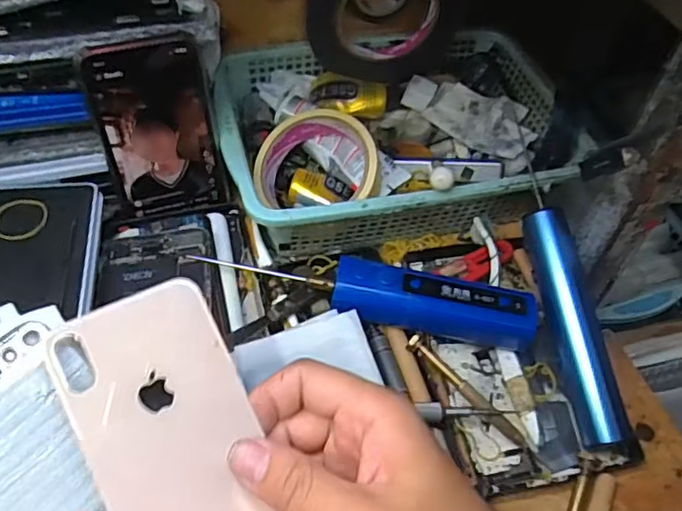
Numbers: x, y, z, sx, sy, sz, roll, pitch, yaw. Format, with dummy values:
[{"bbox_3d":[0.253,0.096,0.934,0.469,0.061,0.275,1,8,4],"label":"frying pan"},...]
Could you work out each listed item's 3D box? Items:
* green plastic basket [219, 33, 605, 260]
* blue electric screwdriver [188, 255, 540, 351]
[{"bbox_3d":[0.040,-0.098,0.467,0.256,0.050,0.184,-8,53,-11],"label":"green plastic basket"},{"bbox_3d":[0.022,0.026,0.386,0.211,0.028,0.041,12,52,5],"label":"blue electric screwdriver"}]

